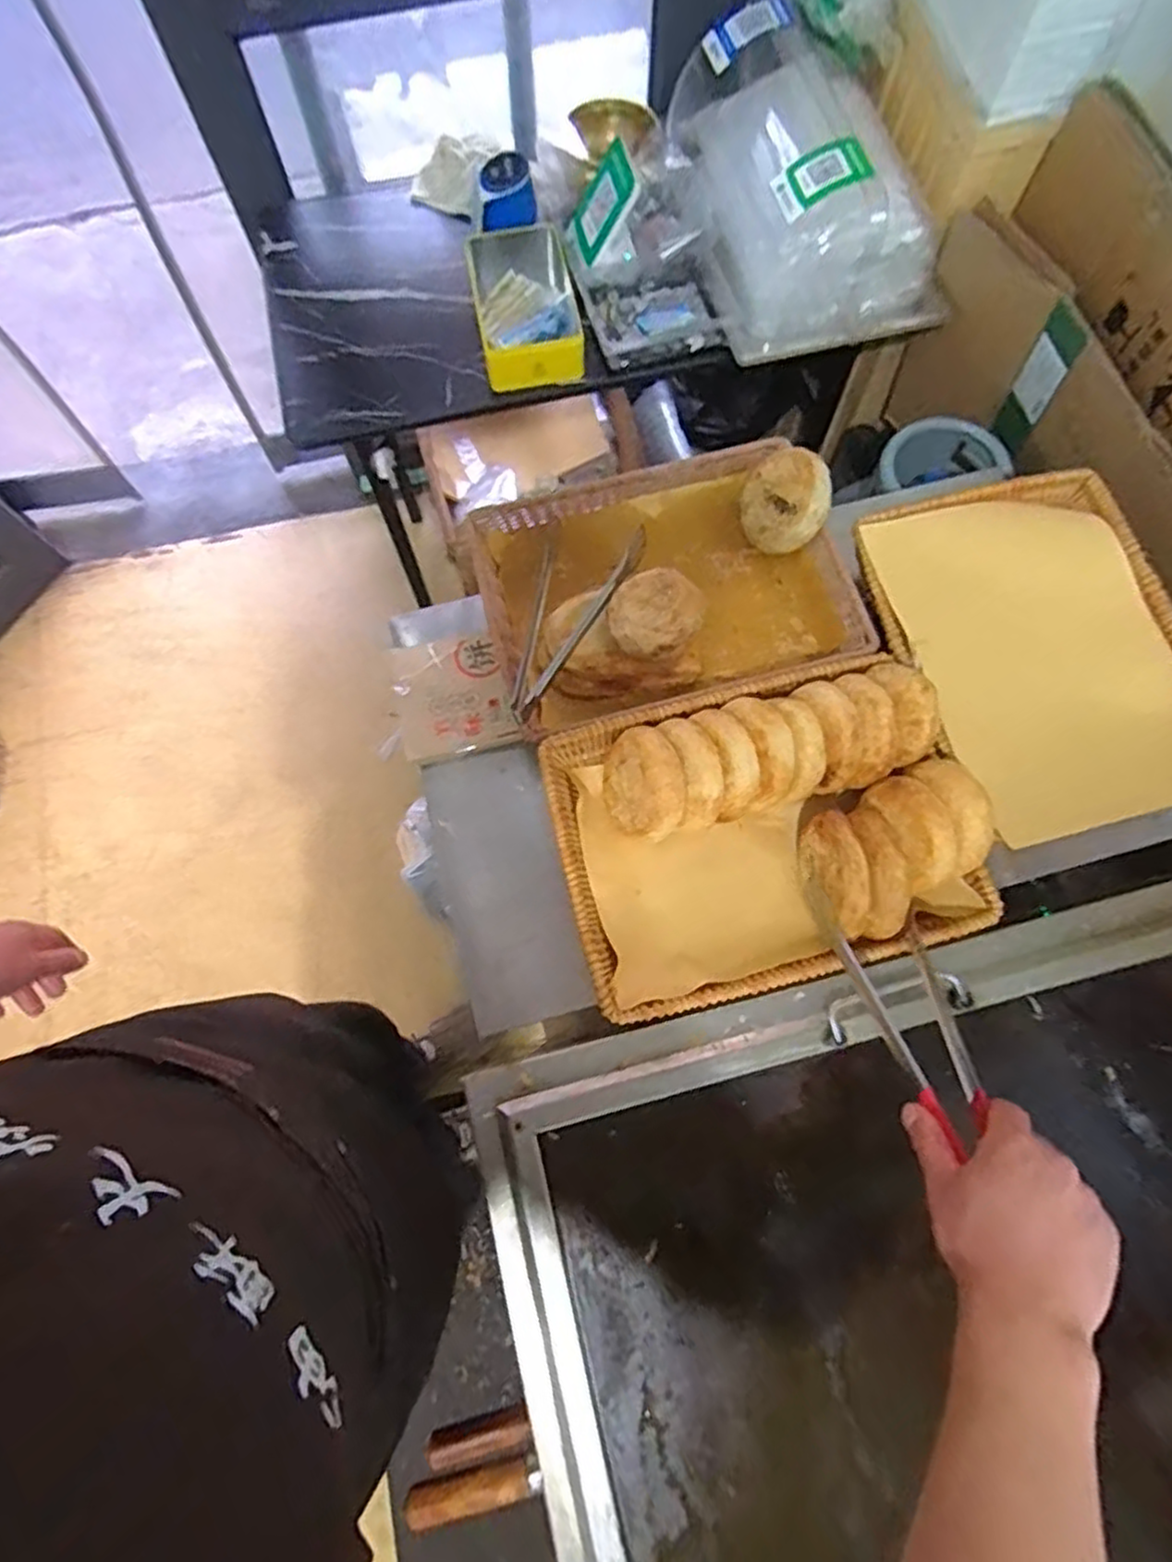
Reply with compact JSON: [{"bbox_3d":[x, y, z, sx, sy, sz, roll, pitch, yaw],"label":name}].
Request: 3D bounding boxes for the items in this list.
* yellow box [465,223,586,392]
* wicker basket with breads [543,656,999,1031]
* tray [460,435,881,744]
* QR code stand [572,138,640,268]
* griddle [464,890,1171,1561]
[{"bbox_3d":[-0.091,-0.699,1.059,0.143,0.067,0.263,-10,73,-3],"label":"yellow box"},{"bbox_3d":[0.167,0.048,0.711,0.377,0.120,0.283,-14,73,-4],"label":"wicker basket with breads"},{"bbox_3d":[0.087,-0.220,0.822,0.393,0.085,0.294,-15,73,-4],"label":"tray"},{"bbox_3d":[0.025,-0.831,1.040,0.078,0.102,0.109,-15,73,-4],"label":"QR code stand"},{"bbox_3d":[0.357,0.557,0.544,0.731,0.122,0.829,-15,73,-4],"label":"griddle"}]

